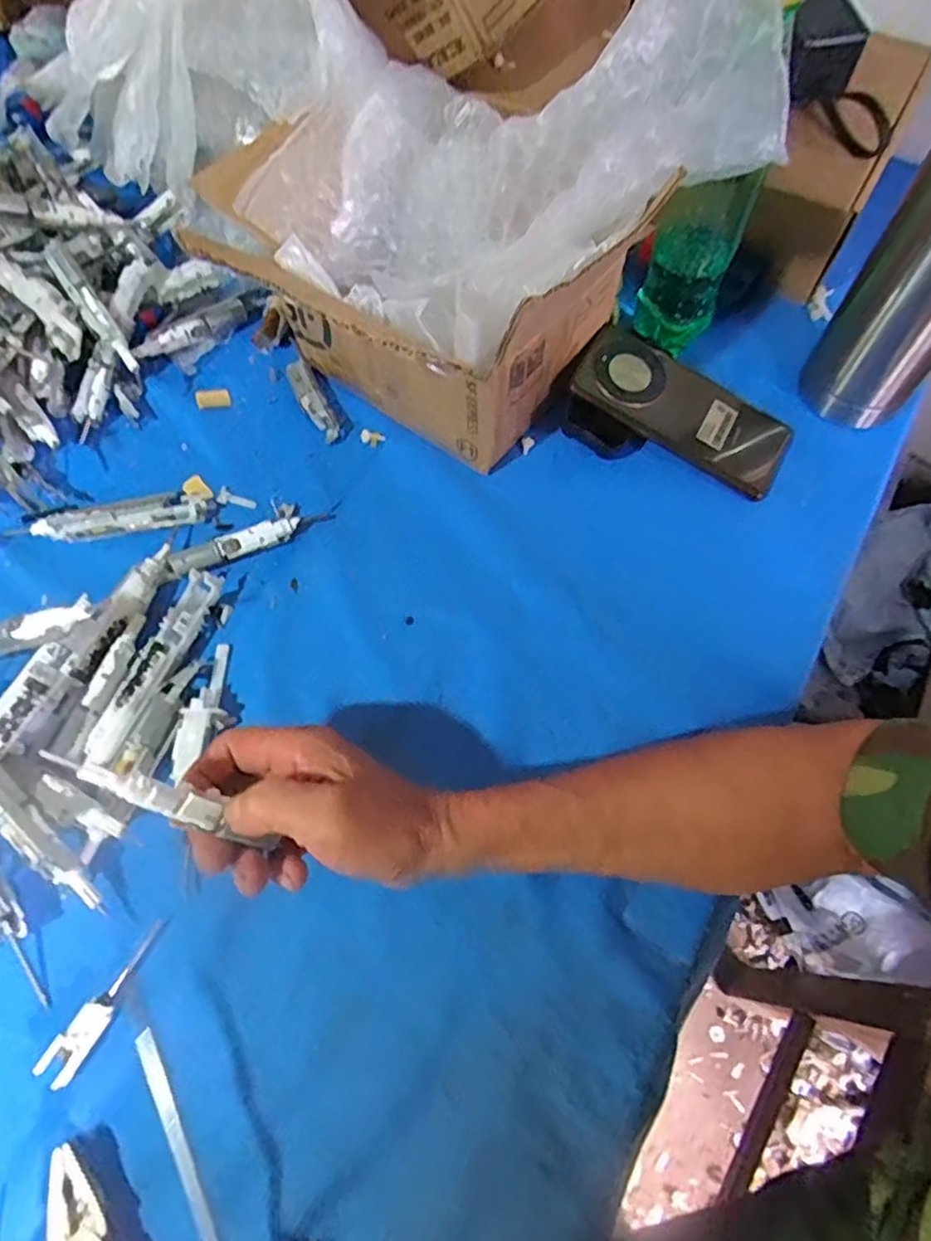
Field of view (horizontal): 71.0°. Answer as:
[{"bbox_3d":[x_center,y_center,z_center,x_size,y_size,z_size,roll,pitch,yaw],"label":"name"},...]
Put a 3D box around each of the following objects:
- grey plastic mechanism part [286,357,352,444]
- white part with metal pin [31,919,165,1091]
[{"bbox_3d":[-0.118,-0.176,0.518,0.026,0.018,0.077,-28,67,-12],"label":"grey plastic mechanism part"},{"bbox_3d":[-0.192,0.206,0.353,0.017,0.016,0.084,30,69,14],"label":"white part with metal pin"}]

